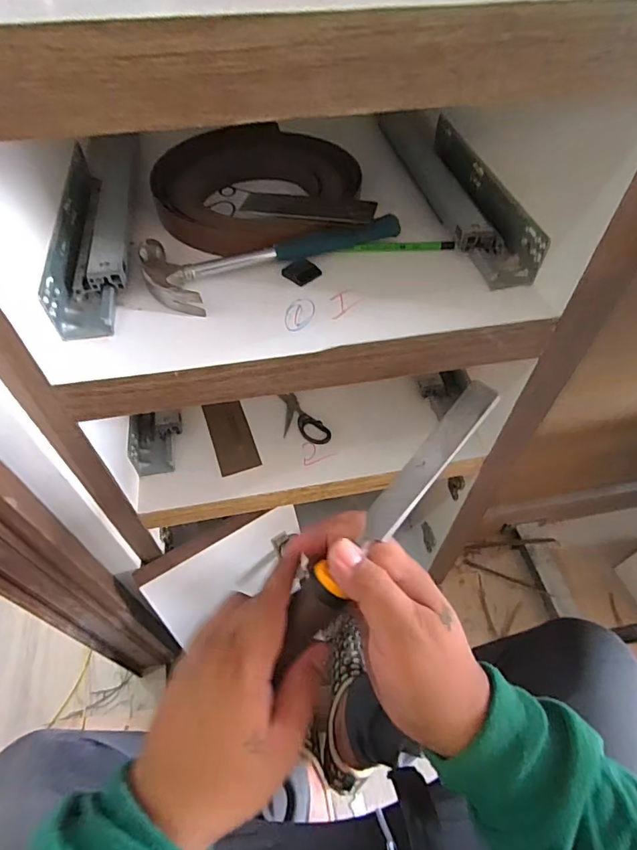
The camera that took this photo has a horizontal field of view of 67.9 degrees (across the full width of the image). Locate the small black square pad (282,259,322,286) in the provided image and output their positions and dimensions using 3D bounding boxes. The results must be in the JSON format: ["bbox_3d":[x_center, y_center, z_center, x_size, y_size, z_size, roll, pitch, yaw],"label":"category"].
[{"bbox_3d":[-0.016,-0.146,0.451,0.029,0.006,0.030,34,61,23],"label":"small black square pad"}]

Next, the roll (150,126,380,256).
[{"bbox_3d":[-0.069,-0.269,0.521,0.211,0.041,0.211,-10,54,-7],"label":"roll"}]

